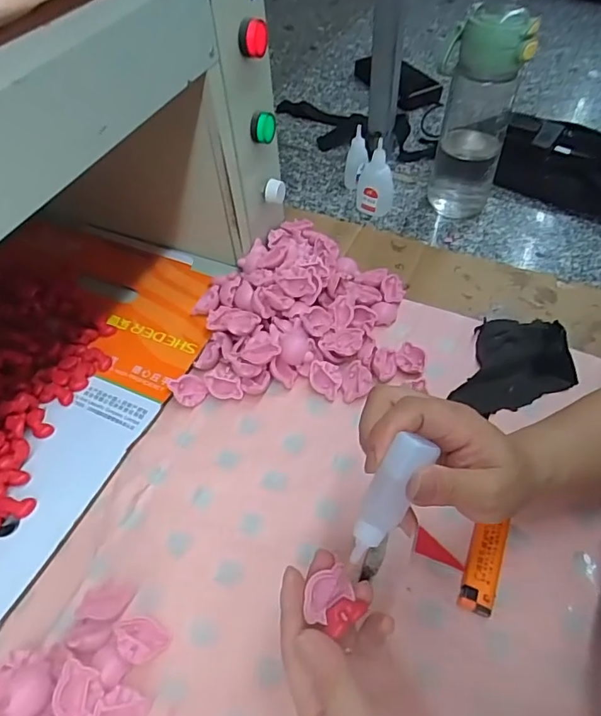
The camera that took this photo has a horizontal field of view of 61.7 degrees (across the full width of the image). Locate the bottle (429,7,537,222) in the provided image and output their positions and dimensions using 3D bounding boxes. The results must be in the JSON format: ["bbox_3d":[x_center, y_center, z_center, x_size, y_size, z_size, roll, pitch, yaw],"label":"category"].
[{"bbox_3d":[0.191,-0.265,0.556,0.083,0.214,0.066,19,59,12],"label":"bottle"}]

